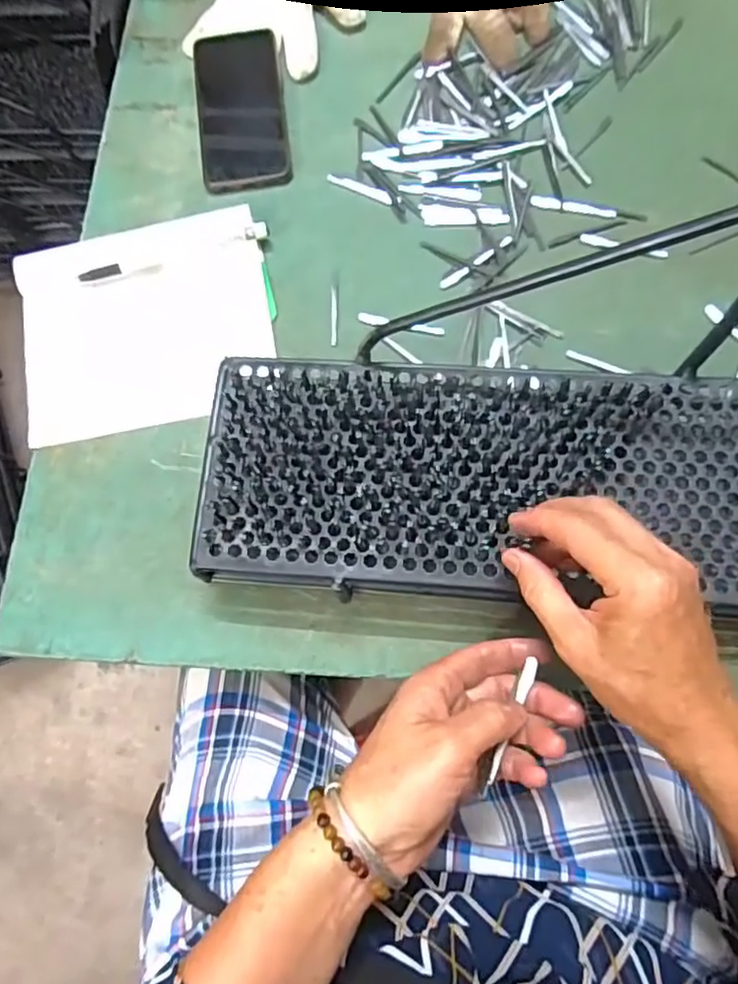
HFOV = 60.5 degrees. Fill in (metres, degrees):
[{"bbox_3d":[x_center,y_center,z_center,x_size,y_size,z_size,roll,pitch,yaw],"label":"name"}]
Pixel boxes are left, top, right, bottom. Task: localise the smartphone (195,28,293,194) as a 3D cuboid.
[{"bbox_3d":[-0.113,-0.342,0.561,0.076,0.007,0.171,-7,73,-1],"label":"smartphone"}]

